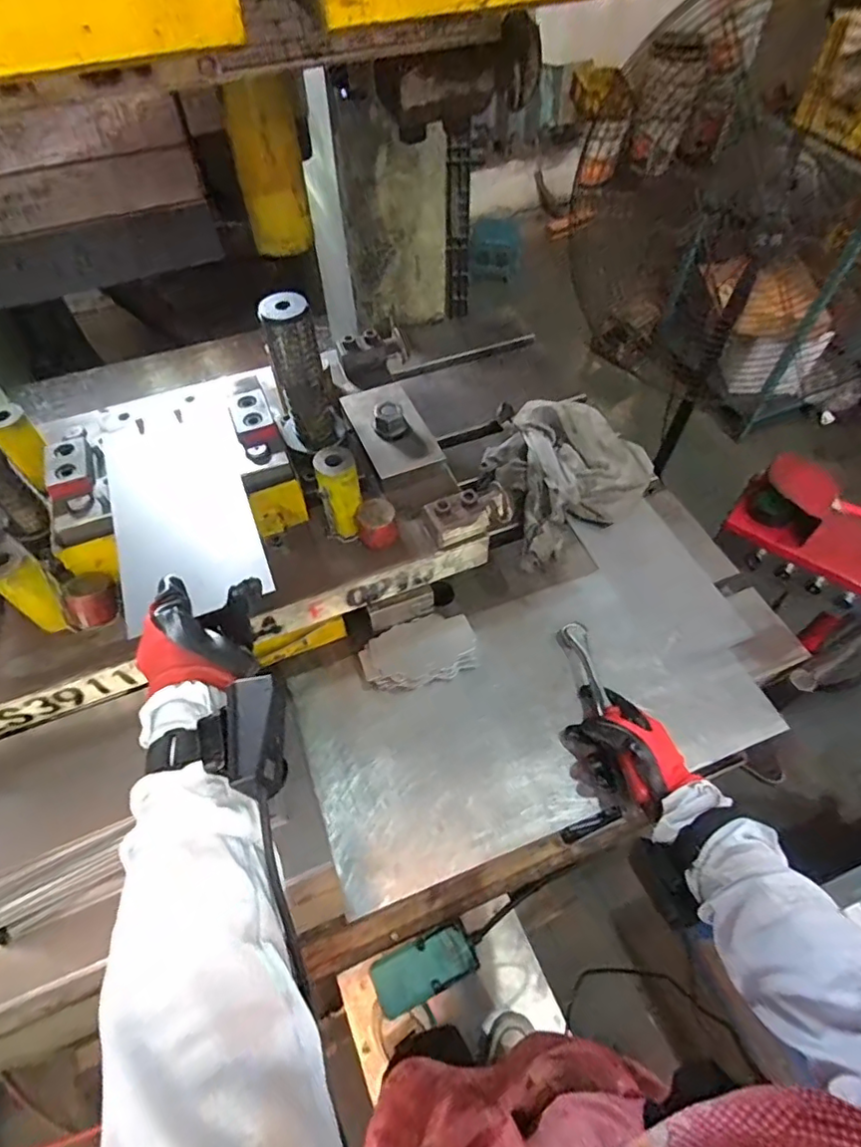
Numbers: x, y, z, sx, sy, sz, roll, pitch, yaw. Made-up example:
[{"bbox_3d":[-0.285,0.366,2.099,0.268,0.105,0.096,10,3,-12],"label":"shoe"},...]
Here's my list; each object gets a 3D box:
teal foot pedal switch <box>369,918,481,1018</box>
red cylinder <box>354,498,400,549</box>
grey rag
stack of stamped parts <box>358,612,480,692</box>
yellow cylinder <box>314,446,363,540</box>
[{"bbox_3d":[-0.003,0.762,1.113,0.219,0.050,0.099,-5,50,-34],"label":"teal foot pedal switch"},{"bbox_3d":[-0.056,-0.052,0.599,0.039,0.039,0.039,-12,55,-7],"label":"red cylinder"},{"bbox_3d":[0.181,-0.145,0.792,0.236,0.070,0.192,-27,58,-16],"label":"grey rag"},{"bbox_3d":[-0.012,0.093,0.656,0.131,0.040,0.072,-16,56,-9],"label":"stack of stamped parts"},{"bbox_3d":[-0.092,-0.082,0.587,0.042,0.086,0.045,-12,55,-7],"label":"yellow cylinder"}]

